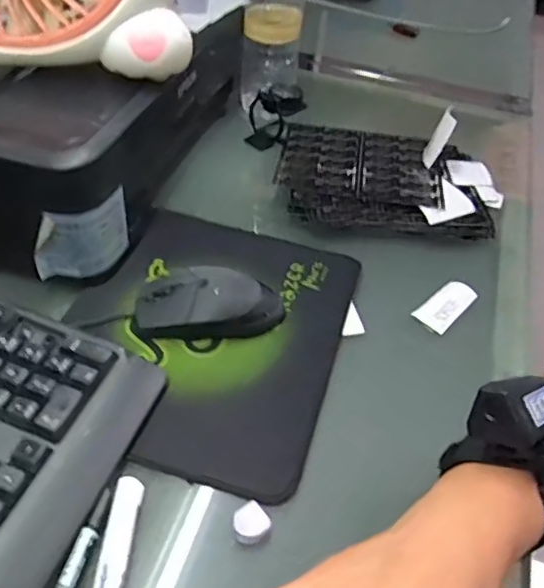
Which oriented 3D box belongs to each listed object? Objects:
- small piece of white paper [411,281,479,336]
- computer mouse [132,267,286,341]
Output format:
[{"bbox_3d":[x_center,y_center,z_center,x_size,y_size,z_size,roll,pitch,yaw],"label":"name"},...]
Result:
[{"bbox_3d":[0.149,0.010,0.514,0.060,0.011,0.031,-32,55,-33],"label":"small piece of white paper"},{"bbox_3d":[-0.048,0.004,0.468,0.116,0.038,0.056,-1,43,-7],"label":"computer mouse"}]

